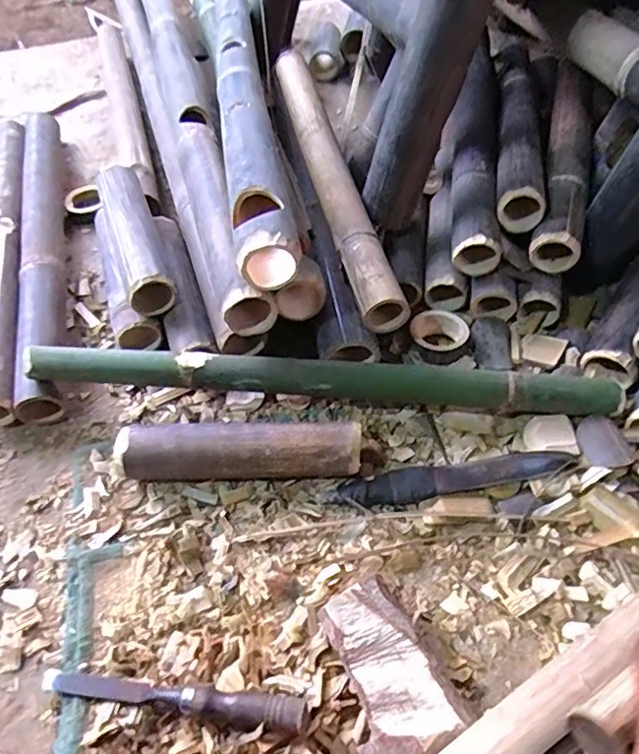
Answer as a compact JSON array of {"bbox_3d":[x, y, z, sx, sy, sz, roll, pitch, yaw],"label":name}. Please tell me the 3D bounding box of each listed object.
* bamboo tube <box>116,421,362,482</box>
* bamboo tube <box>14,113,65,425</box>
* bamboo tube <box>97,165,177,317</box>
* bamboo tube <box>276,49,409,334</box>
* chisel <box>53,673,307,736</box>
[{"bbox_3d":[-0.088,0.085,0.617,0.264,0.060,0.055,0,56,3],"label":"bamboo tube"},{"bbox_3d":[-0.420,-0.214,0.837,0.048,0.051,0.638,-14,58,-6],"label":"bamboo tube"},{"bbox_3d":[-0.247,-0.193,0.746,0.060,0.054,0.252,-19,57,-9],"label":"bamboo tube"},{"bbox_3d":[0.010,-0.301,0.801,0.059,0.054,0.575,-13,56,-5],"label":"bamboo tube"},{"bbox_3d":[-0.128,0.284,0.491,0.232,0.027,0.027,4,56,7],"label":"chisel"}]

